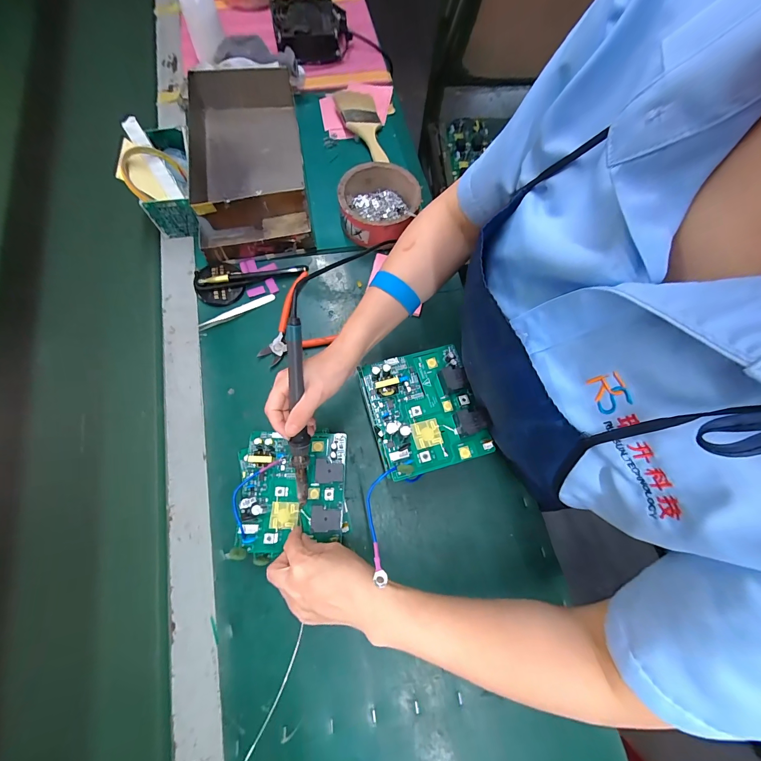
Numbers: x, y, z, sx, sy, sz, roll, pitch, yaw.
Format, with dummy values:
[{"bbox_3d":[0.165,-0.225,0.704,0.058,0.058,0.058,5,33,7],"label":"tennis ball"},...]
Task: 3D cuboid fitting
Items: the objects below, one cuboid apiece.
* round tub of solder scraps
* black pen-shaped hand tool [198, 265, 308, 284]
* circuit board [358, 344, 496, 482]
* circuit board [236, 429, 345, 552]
[{"bbox_3d":[-0.002,-0.273,0.521,0.115,0.054,0.124,1,72,-2],"label":"round tub of solder scraps"},{"bbox_3d":[-0.185,-0.158,0.490,0.151,0.017,0.012,-13,73,-7],"label":"black pen-shaped hand tool"},{"bbox_3d":[0.048,0.028,0.360,0.117,0.028,0.131,-14,73,-7],"label":"circuit board"},{"bbox_3d":[-0.101,0.122,0.374,0.116,0.027,0.125,0,72,-3],"label":"circuit board"}]

